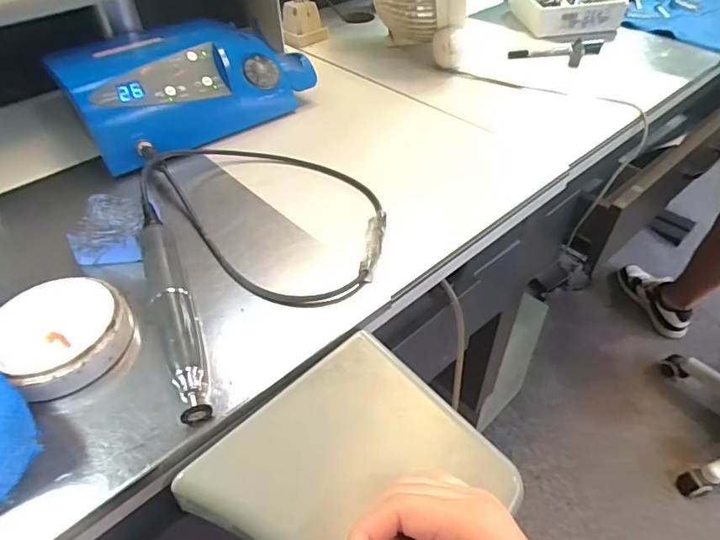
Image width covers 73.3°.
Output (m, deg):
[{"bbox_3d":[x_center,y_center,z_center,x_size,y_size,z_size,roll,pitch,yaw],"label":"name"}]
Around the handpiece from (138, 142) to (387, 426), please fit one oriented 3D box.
[{"bbox_3d":[-0.077,-0.040,0.407,0.196,0.033,0.302,-18,47,-15],"label":"handpiece"}]

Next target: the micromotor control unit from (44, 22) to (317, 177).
[{"bbox_3d":[-0.195,-0.219,0.556,0.265,0.083,0.177,-28,50,-24],"label":"micromotor control unit"}]

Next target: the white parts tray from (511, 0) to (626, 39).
[{"bbox_3d":[0.329,-0.423,0.774,0.157,0.041,0.153,-3,45,-1],"label":"white parts tray"}]

